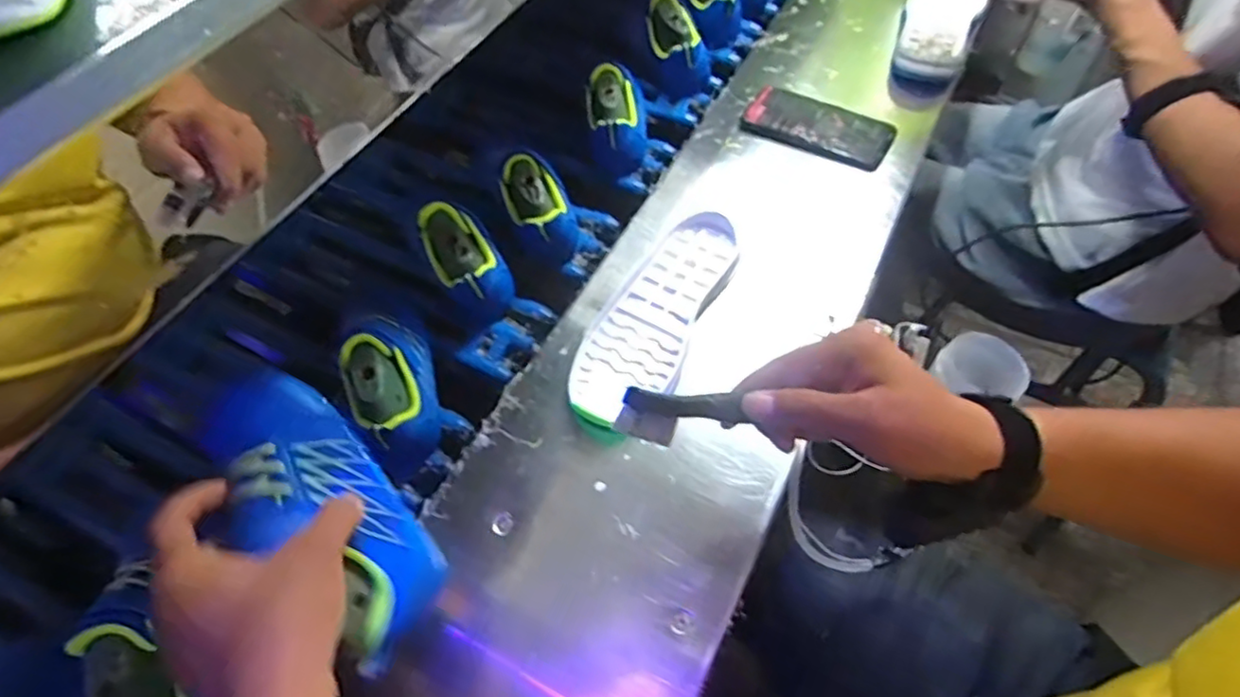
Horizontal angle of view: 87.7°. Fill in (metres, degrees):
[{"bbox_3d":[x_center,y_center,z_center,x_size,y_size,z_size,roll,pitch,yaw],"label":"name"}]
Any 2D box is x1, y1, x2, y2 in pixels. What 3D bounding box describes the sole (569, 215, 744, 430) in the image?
[{"bbox_3d":[0.034,-0.035,0.590,0.090,0.025,0.242,24,64,15],"label":"sole"}]

